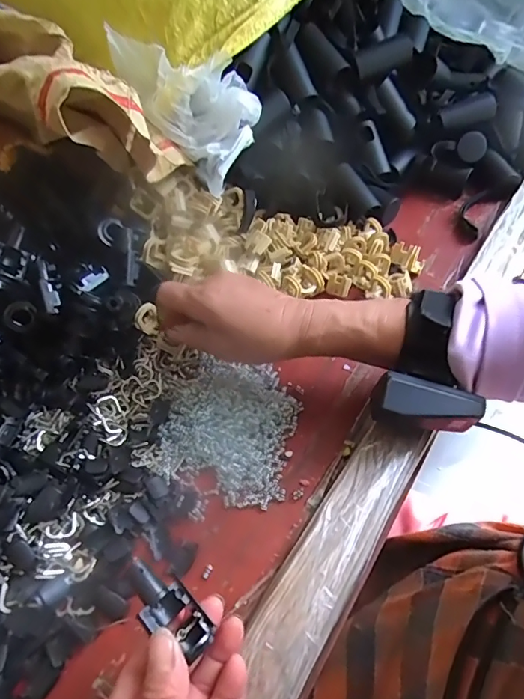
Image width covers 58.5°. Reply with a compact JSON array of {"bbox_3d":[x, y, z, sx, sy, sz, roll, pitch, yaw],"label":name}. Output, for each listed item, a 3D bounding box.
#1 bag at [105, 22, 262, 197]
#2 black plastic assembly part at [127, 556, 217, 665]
[{"bbox_3d":[-0.068,-0.221,0.428,0.129,0.091,0.074,29,59,21],"label":"bag"},{"bbox_3d":[-0.048,0.127,0.232,0.050,0.021,0.023,41,65,10],"label":"black plastic assembly part"}]

